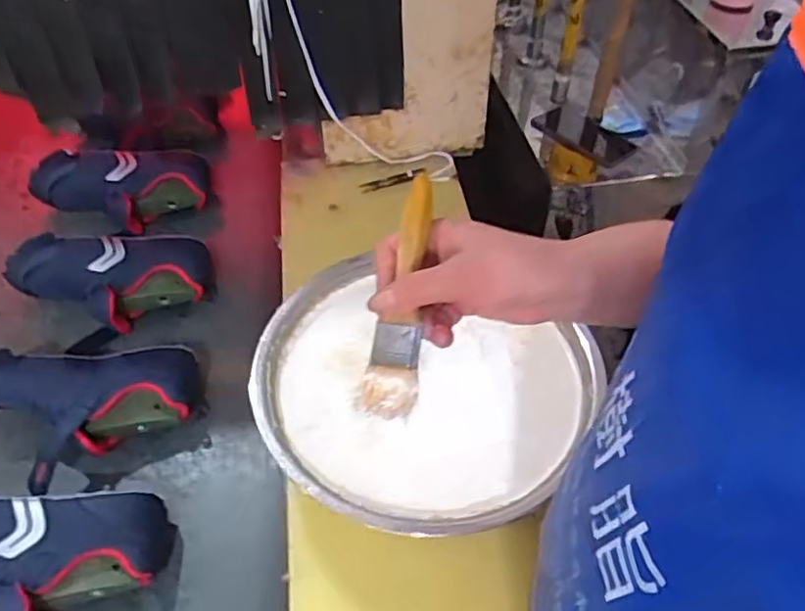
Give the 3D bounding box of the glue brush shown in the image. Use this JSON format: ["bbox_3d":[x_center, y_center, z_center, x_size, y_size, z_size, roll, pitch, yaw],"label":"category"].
[{"bbox_3d":[-0.001,-0.006,0.413,0.034,0.020,0.150,8,87,5],"label":"glue brush"}]

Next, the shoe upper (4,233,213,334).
[{"bbox_3d":[-0.396,-0.028,0.867,0.259,0.080,0.128,-3,48,-4],"label":"shoe upper"}]

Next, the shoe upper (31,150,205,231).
[{"bbox_3d":[-0.438,-0.195,1.023,0.256,0.084,0.107,3,48,1],"label":"shoe upper"}]

